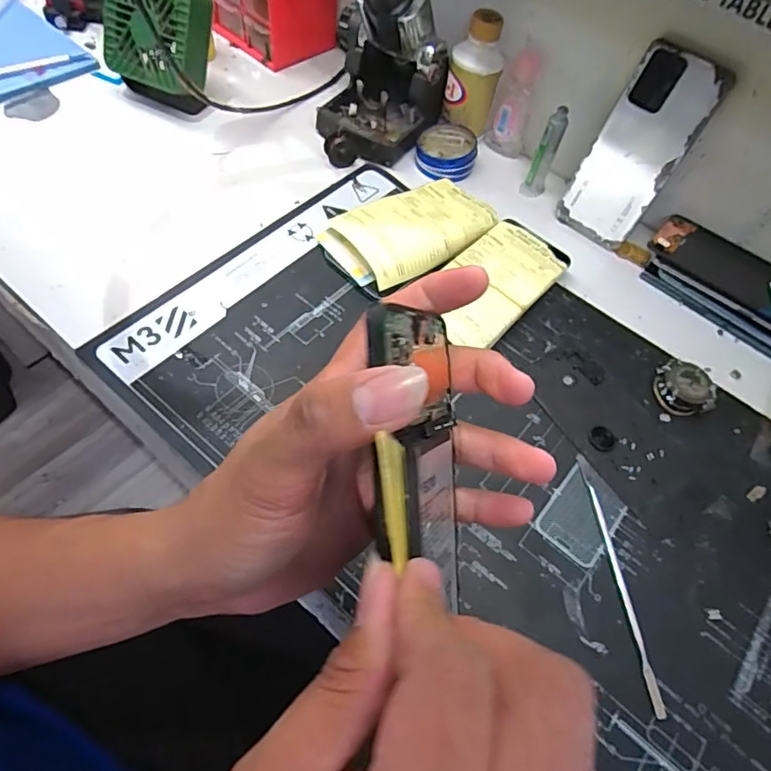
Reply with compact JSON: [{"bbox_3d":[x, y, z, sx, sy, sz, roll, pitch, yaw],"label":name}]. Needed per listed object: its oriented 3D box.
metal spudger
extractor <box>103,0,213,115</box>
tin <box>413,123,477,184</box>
[{"bbox_3d":[0.156,0.125,0.361,0.007,0.011,0.167,-2,60,-7],"label":"metal spudger"},{"bbox_3d":[-0.227,-0.344,0.534,0.098,0.107,0.059,19,59,5],"label":"extractor"},{"bbox_3d":[0.063,-0.242,0.560,0.061,0.022,0.065,1,62,-2],"label":"tin"}]

